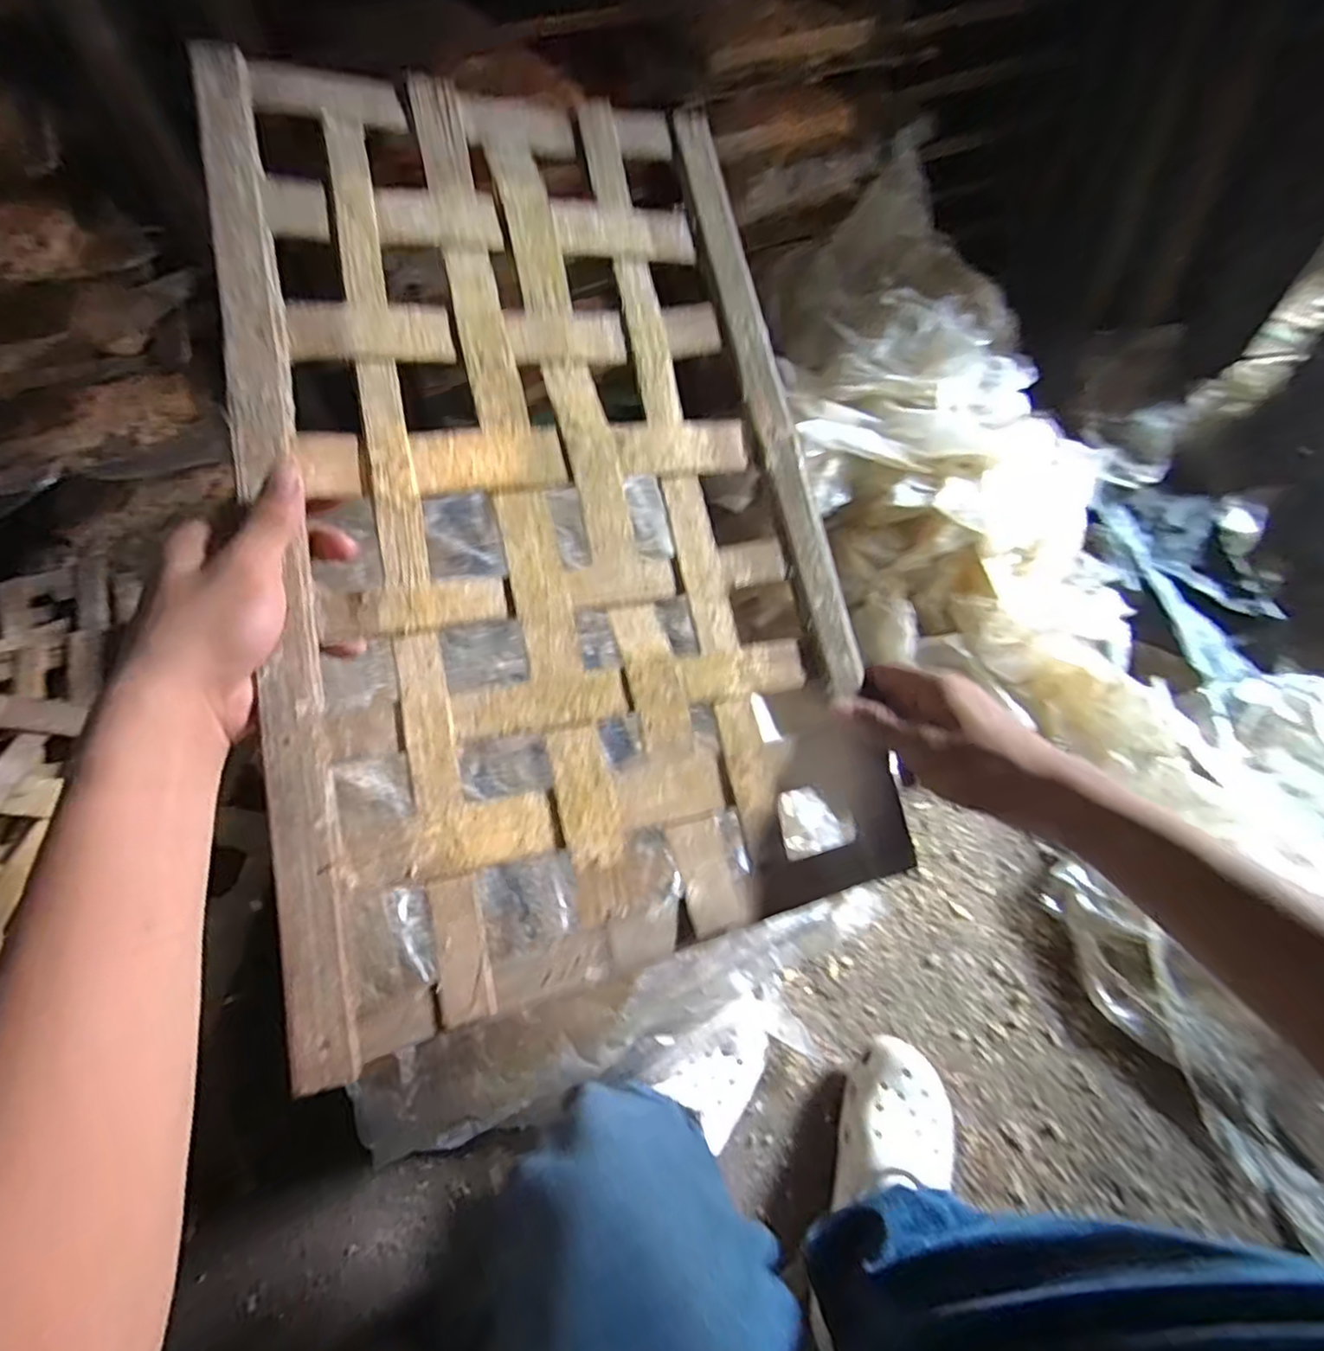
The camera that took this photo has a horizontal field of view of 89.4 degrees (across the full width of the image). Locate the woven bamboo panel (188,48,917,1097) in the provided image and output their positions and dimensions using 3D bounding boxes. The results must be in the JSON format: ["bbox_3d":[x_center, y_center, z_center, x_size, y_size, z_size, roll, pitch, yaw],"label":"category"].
[{"bbox_3d":[-0.059,-0.115,0.382,0.315,0.018,0.534,-8,79,-20],"label":"woven bamboo panel"}]

